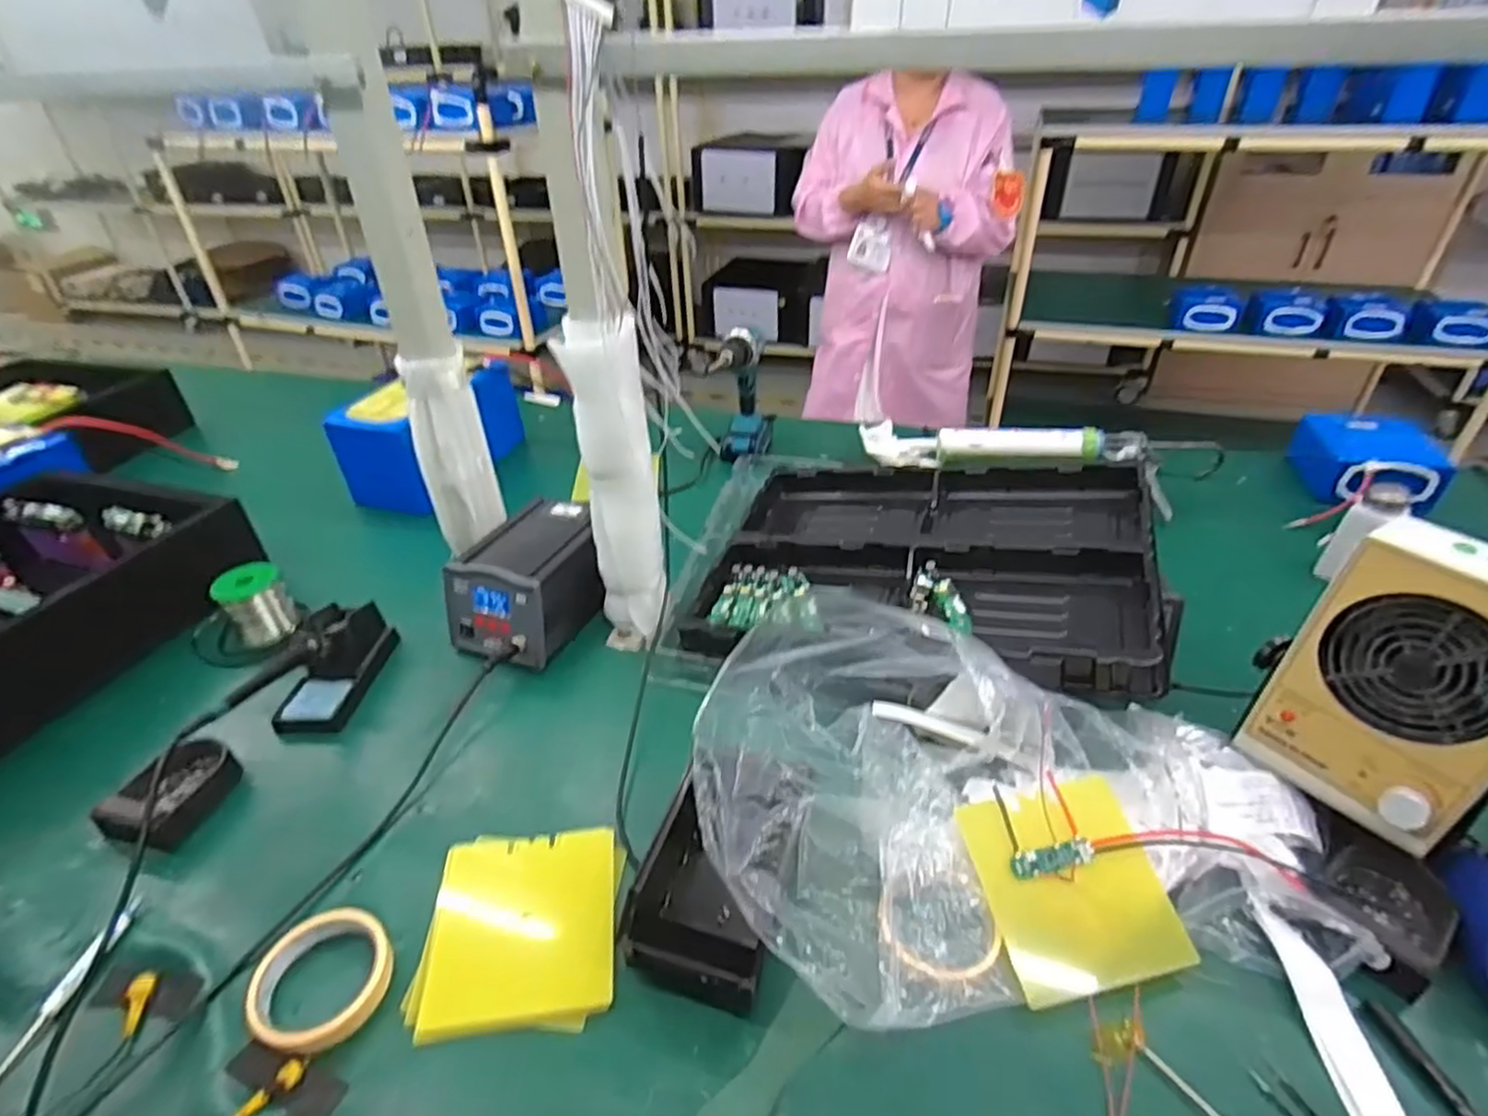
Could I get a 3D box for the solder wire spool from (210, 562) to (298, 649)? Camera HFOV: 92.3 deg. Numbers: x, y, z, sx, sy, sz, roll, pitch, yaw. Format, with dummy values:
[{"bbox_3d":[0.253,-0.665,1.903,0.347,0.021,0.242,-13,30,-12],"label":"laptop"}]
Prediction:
[{"bbox_3d":[-0.603,0.052,0.883,0.070,0.080,0.081,-28,43,-31],"label":"solder wire spool"}]

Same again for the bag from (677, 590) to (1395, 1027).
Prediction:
[{"bbox_3d":[0.210,0.167,0.569,0.477,0.172,0.290,-6,36,-5],"label":"bag"}]

